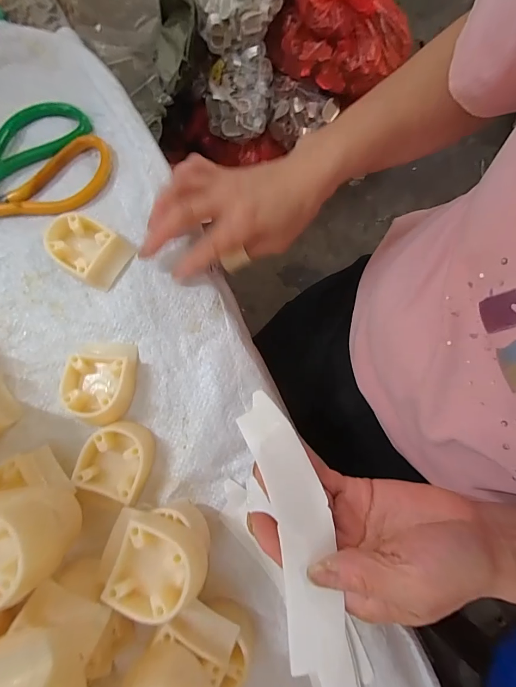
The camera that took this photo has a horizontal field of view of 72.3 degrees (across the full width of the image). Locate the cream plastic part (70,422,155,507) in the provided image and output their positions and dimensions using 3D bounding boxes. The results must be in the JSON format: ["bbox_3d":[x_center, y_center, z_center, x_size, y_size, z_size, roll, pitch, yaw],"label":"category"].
[{"bbox_3d":[-0.101,0.084,0.257,0.049,0.020,0.050,20,79,4],"label":"cream plastic part"}]

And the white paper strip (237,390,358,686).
[{"bbox_3d":[0.022,0.102,0.195,0.036,0.023,0.154,-13,70,-3],"label":"white paper strip"}]

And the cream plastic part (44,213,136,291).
[{"bbox_3d":[-0.139,-0.077,0.288,0.058,0.022,0.046,32,80,6],"label":"cream plastic part"}]

